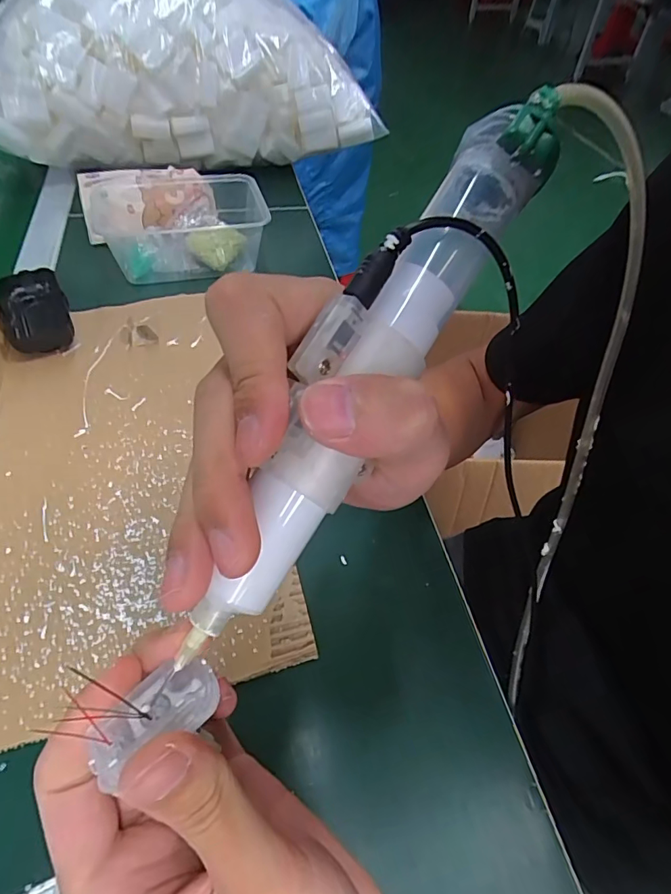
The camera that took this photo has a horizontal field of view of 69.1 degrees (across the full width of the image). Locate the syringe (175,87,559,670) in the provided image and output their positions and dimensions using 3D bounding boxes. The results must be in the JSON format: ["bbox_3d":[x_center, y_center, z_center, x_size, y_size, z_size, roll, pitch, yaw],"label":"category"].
[{"bbox_3d":[0.010,-0.022,0.144,0.028,0.030,0.172,29,84,20],"label":"syringe"}]

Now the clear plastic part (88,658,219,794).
[{"bbox_3d":[-0.051,0.075,0.139,0.035,0.005,0.019,-30,57,-19],"label":"clear plastic part"}]

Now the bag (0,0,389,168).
[{"bbox_3d":[-0.200,-0.492,0.613,0.461,0.218,0.178,-10,53,-11],"label":"bag"}]

